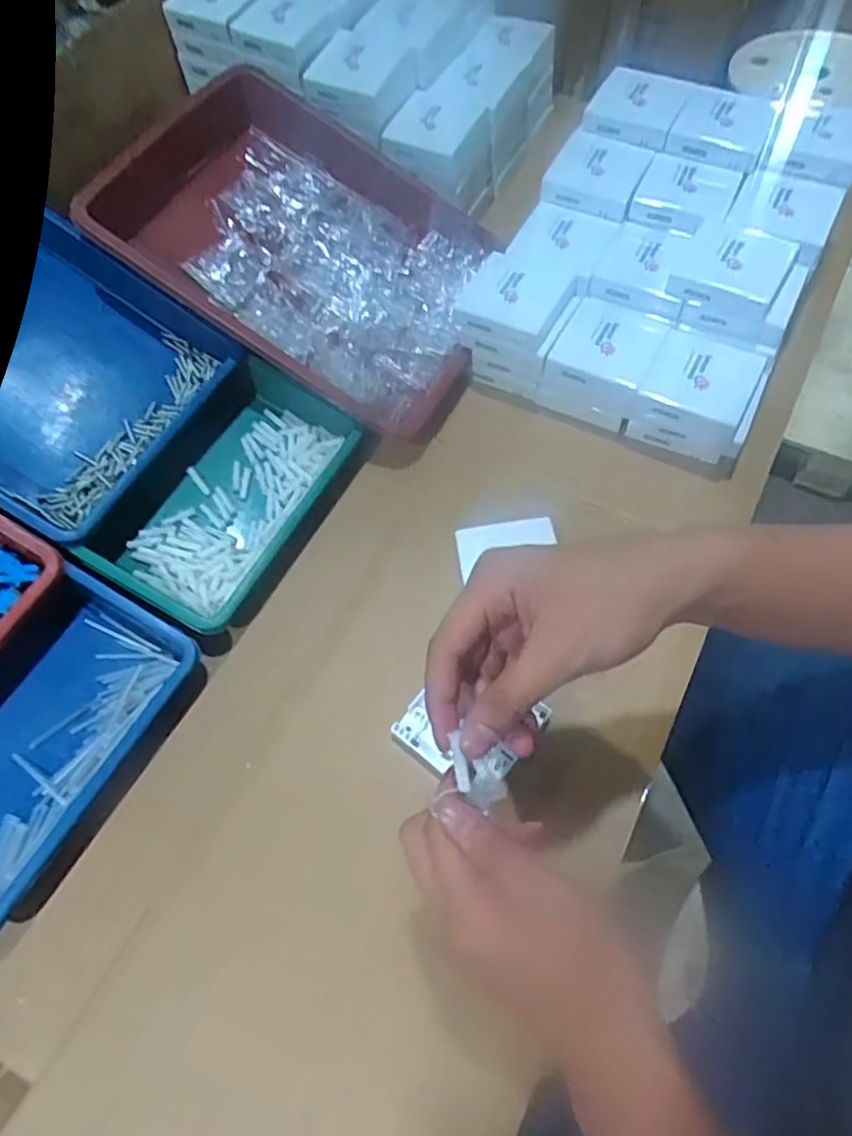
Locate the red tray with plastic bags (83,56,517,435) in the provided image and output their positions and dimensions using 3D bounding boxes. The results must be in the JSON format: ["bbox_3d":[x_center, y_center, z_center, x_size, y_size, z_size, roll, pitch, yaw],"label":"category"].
[{"bbox_3d":[-0.096,-0.303,0.613,0.351,0.069,0.272,33,70,-9],"label":"red tray with plastic bags"}]

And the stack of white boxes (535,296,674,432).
[{"bbox_3d":[0.164,-0.191,0.599,0.089,0.075,0.085,25,66,15],"label":"stack of white boxes"}]

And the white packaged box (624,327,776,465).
[{"bbox_3d":[0.241,-0.150,0.574,0.098,0.069,0.085,24,66,15],"label":"white packaged box"}]

